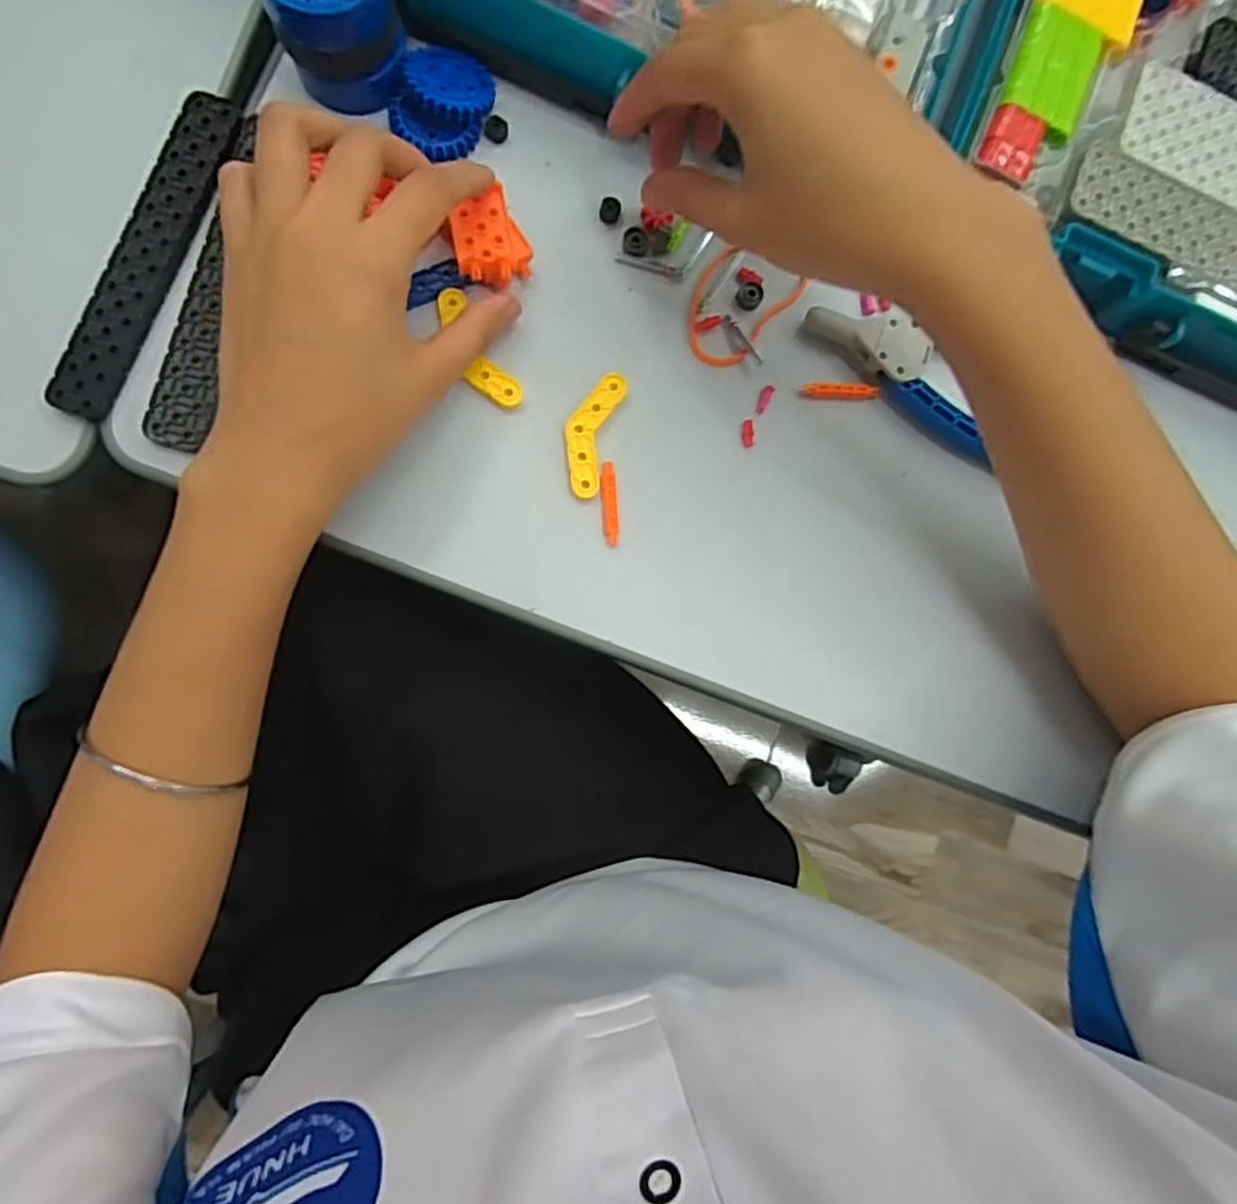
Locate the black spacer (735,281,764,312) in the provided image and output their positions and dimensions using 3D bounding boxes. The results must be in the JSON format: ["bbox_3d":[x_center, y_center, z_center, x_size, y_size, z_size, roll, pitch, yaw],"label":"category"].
[{"bbox_3d":[0.062,-0.145,0.353,0.012,0.004,0.014,38,83,-3],"label":"black spacer"}]

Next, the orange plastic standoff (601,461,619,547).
[{"bbox_3d":[-0.004,-0.045,0.337,0.007,0.004,0.038,-3,87,-7],"label":"orange plastic standoff"}]

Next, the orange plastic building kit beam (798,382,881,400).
[{"bbox_3d":[0.105,-0.100,0.354,0.038,0.004,0.006,2,86,-7],"label":"orange plastic building kit beam"}]

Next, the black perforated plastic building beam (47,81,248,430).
[{"bbox_3d":[-0.200,-0.150,0.319,0.027,0.004,0.150,21,83,-10],"label":"black perforated plastic building beam"}]

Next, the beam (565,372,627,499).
[{"bbox_3d":[-0.013,-0.077,0.338,0.020,0.004,0.057,16,85,-6],"label":"beam"}]

